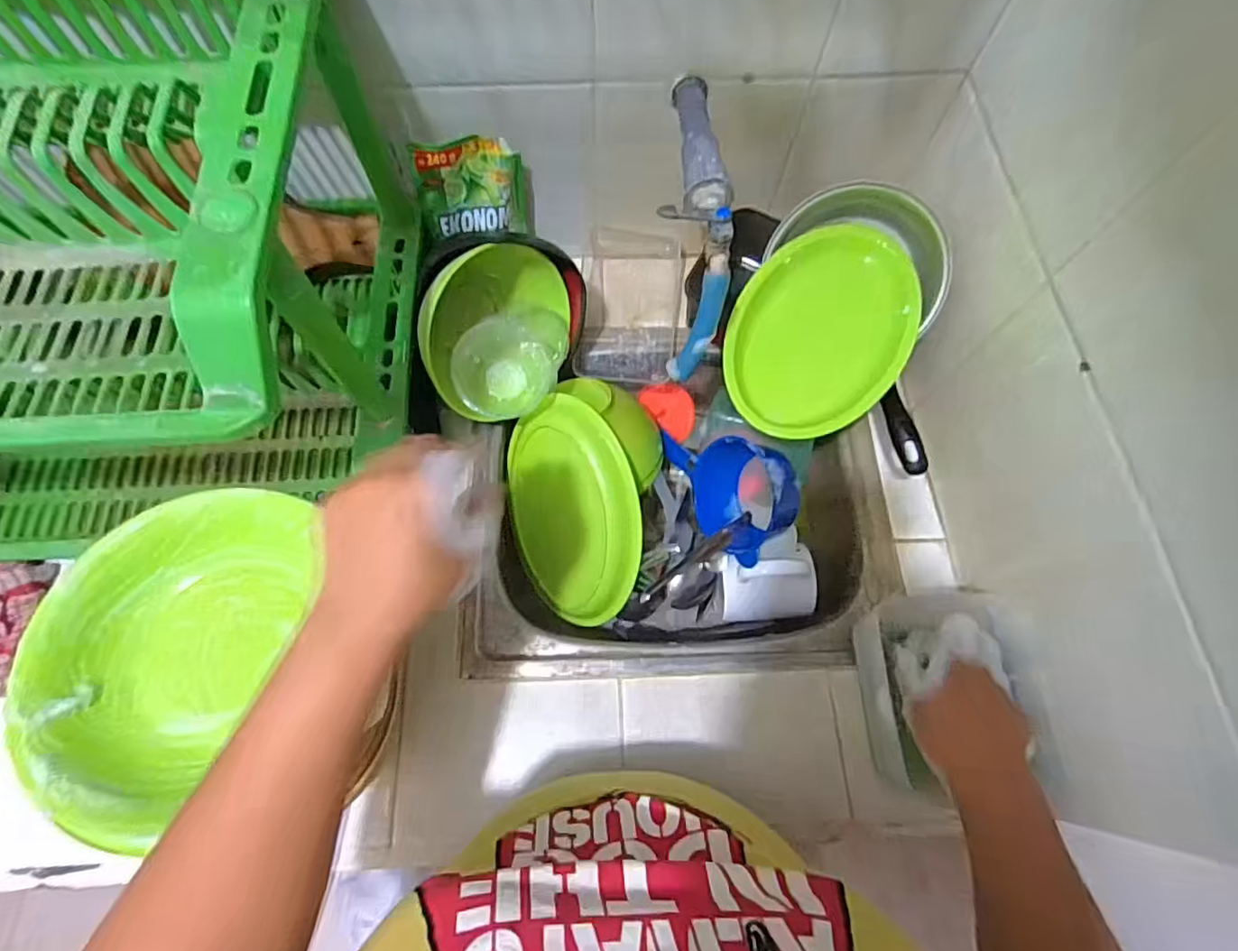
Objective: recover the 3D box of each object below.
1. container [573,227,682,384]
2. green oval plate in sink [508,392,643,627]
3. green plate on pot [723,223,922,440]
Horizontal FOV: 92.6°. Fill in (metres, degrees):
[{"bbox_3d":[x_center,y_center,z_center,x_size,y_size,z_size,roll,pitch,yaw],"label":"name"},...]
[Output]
[{"bbox_3d":[0.014,-0.194,0.687,0.112,0.067,0.159,7,68,1],"label":"container"},{"bbox_3d":[-0.049,0.040,0.616,0.138,0.028,0.231,-11,92,20],"label":"green oval plate in sink"},{"bbox_3d":[0.192,-0.138,0.561,0.161,0.028,0.209,34,88,7],"label":"green plate on pot"}]

